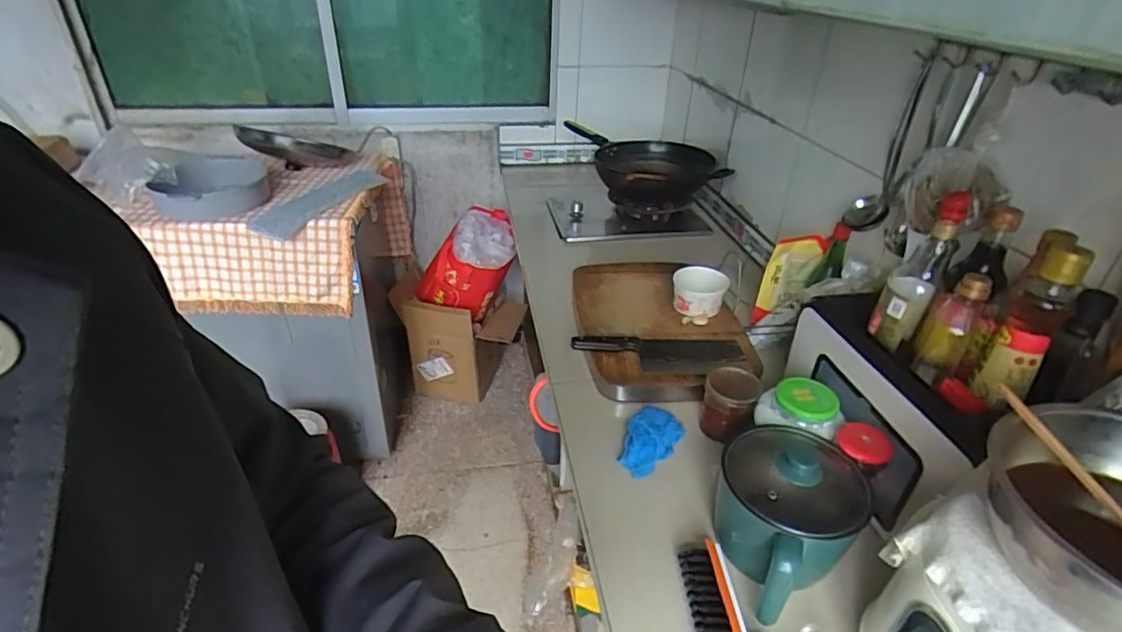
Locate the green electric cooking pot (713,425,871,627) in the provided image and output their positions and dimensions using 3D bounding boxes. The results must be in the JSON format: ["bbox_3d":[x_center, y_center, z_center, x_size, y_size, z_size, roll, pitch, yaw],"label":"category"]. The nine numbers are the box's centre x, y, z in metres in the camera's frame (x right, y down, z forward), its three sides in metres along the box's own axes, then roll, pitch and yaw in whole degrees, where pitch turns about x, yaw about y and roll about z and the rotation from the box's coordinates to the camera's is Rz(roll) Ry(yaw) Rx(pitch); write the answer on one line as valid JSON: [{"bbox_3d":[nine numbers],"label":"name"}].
[{"bbox_3d":[0.269,0.239,0.681,0.158,0.162,0.212,17,35,22],"label":"green electric cooking pot"}]

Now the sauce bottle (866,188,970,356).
[{"bbox_3d":[0.462,-0.058,0.731,0.060,0.198,0.063,24,38,30],"label":"sauce bottle"}]

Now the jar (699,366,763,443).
[{"bbox_3d":[0.261,0.139,0.876,0.081,0.078,0.090,14,35,19],"label":"jar"}]

